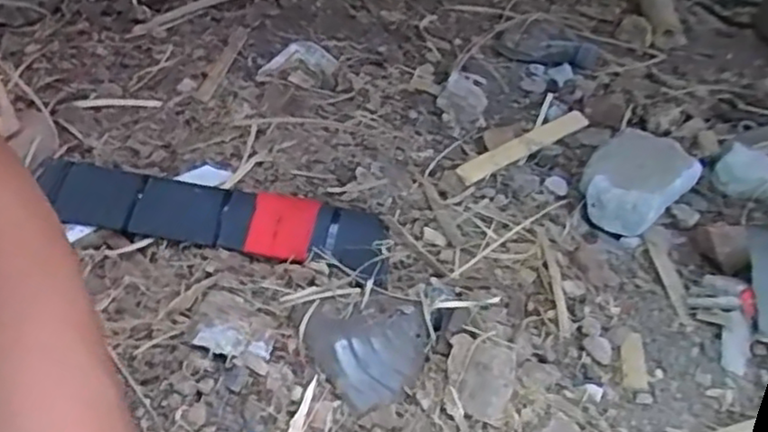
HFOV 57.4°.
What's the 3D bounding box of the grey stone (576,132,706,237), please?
[{"bbox_3d":[0.233,-0.037,0.660,0.111,0.050,0.091,-31,52,-34],"label":"grey stone"}]

